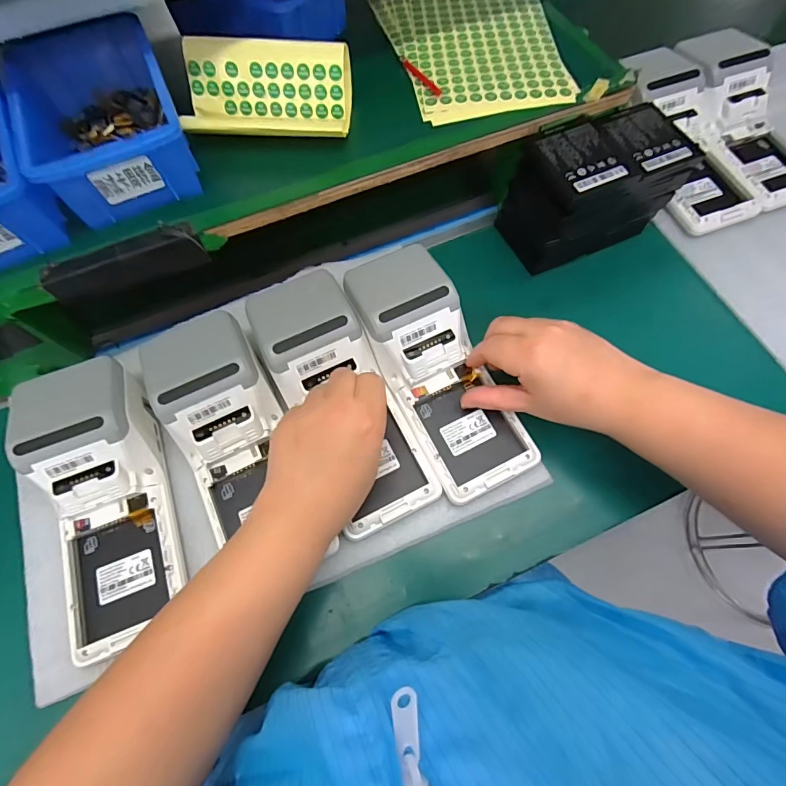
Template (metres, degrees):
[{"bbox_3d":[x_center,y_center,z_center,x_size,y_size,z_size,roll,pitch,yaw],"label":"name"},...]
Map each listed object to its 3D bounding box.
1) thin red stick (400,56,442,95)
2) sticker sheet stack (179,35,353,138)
[{"bbox_3d":[0.022,-0.264,0.350,0.009,0.004,0.060,-29,68,-10],"label":"thin red stick"},{"bbox_3d":[-0.097,-0.231,0.321,0.126,0.044,0.056,5,67,5],"label":"sticker sheet stack"}]

